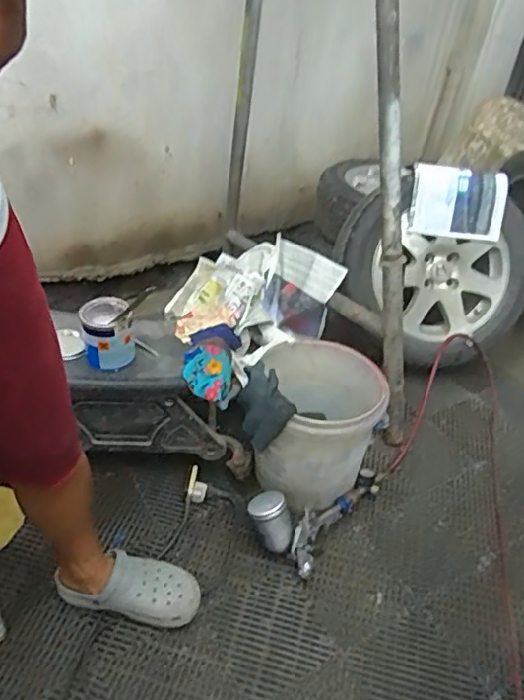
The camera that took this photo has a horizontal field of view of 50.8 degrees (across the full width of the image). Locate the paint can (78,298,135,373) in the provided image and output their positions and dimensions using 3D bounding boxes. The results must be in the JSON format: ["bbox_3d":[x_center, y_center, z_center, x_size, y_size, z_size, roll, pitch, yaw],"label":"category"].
[{"bbox_3d":[-0.329,-0.030,1.175,0.102,0.120,0.120,-9,41,-18],"label":"paint can"}]

